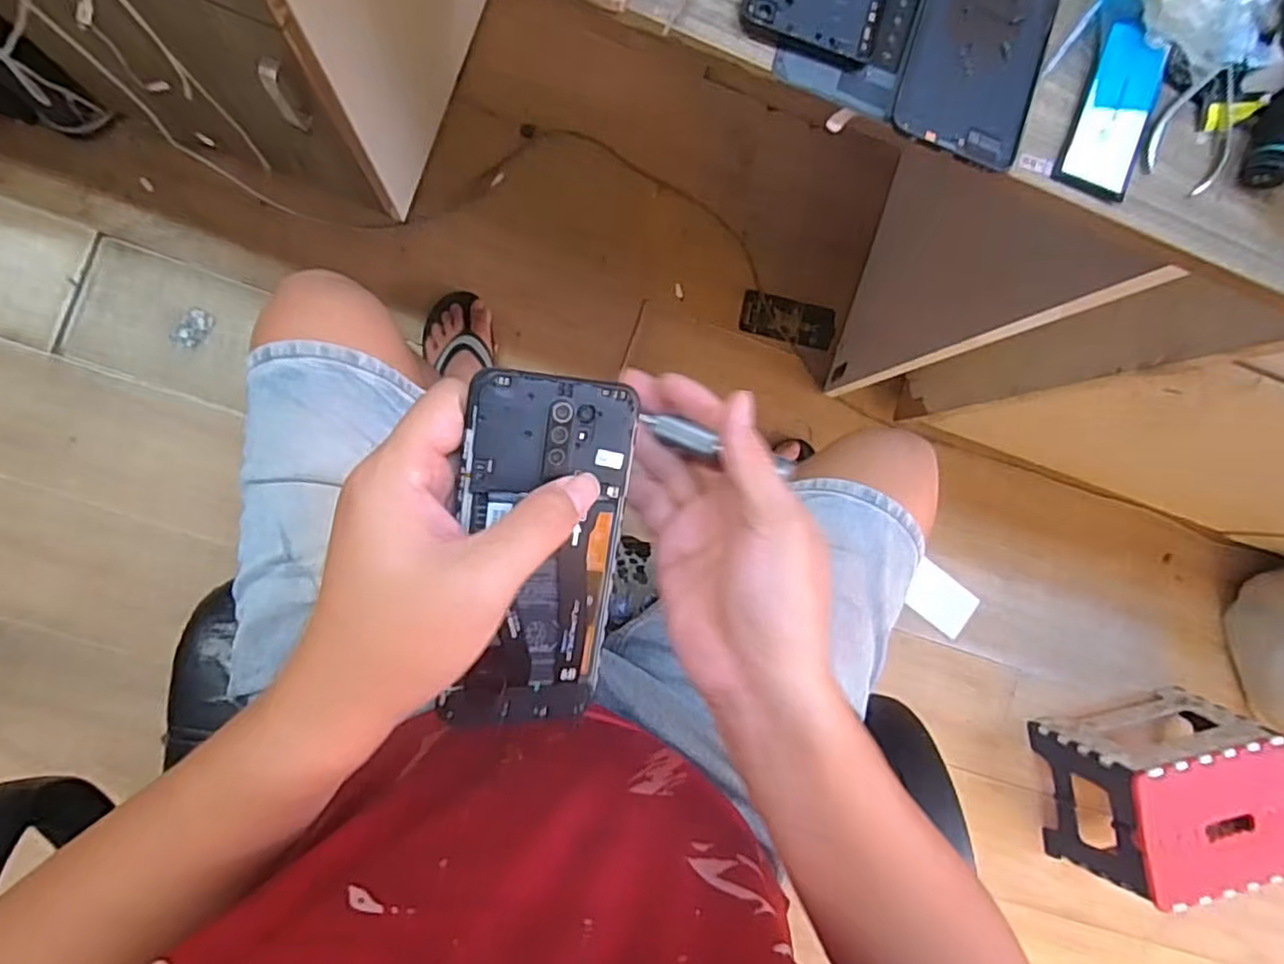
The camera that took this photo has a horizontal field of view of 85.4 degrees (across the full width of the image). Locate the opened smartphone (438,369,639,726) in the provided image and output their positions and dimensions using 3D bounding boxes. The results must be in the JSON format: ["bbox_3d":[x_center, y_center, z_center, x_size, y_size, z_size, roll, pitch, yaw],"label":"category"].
[{"bbox_3d":[-0.045,0.034,0.305,0.071,0.007,0.158,3,103,-27],"label":"opened smartphone"}]

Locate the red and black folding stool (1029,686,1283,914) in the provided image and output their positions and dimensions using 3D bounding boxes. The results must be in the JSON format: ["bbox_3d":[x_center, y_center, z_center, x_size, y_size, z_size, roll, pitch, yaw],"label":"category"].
[{"bbox_3d":[0.816,0.489,1.095,0.282,0.227,0.215,-12,91,-8],"label":"red and black folding stool"}]

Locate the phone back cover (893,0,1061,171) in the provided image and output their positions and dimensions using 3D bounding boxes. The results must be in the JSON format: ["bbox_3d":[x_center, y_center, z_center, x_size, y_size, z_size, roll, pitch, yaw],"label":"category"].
[{"bbox_3d":[0.194,-0.261,0.389,0.074,0.005,0.161,17,87,-7],"label":"phone back cover"}]

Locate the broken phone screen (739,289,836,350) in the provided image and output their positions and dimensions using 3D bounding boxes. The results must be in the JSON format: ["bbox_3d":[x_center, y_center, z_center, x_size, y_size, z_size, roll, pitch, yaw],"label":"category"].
[{"bbox_3d":[0.242,-0.269,1.155,0.157,0.008,0.068,11,87,-7],"label":"broken phone screen"}]

